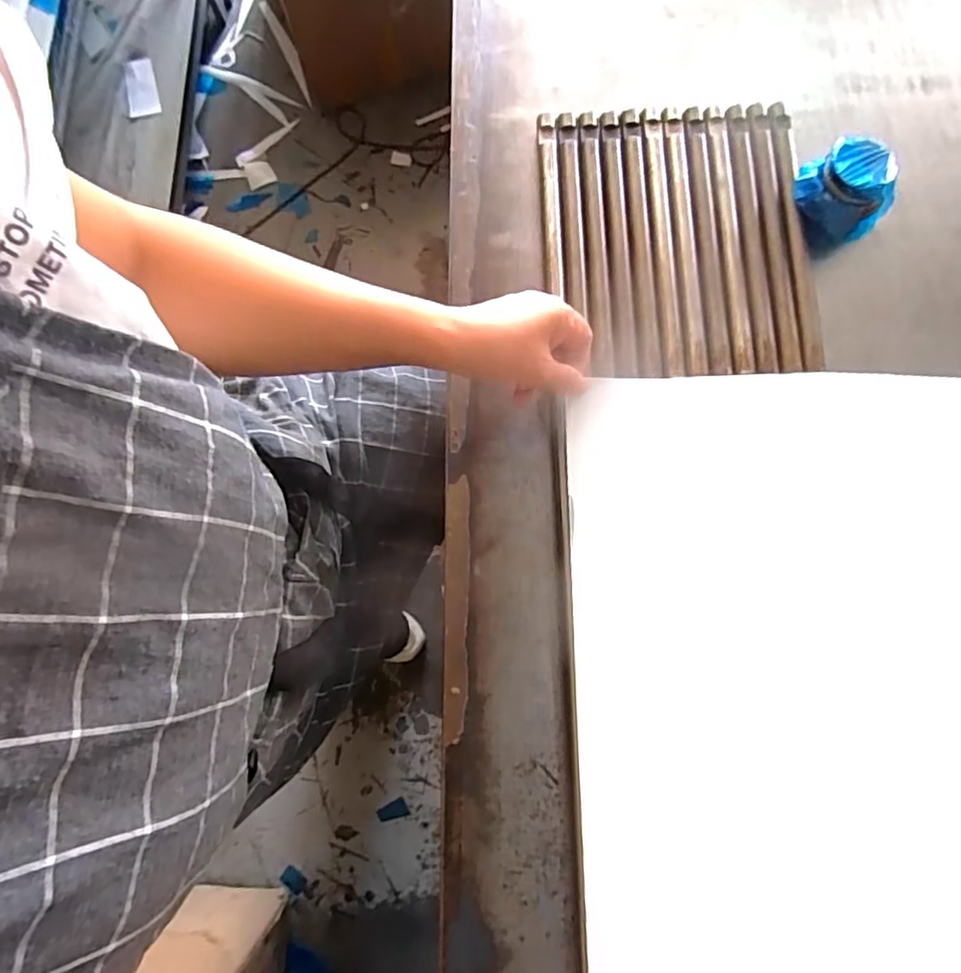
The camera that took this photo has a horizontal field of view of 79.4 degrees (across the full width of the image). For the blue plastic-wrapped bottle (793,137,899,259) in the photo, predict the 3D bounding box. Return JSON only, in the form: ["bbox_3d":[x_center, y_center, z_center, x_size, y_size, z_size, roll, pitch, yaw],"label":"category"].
[{"bbox_3d":[0.297,-0.241,0.473,0.063,0.057,0.065,0,79,0],"label":"blue plastic-wrapped bottle"}]

